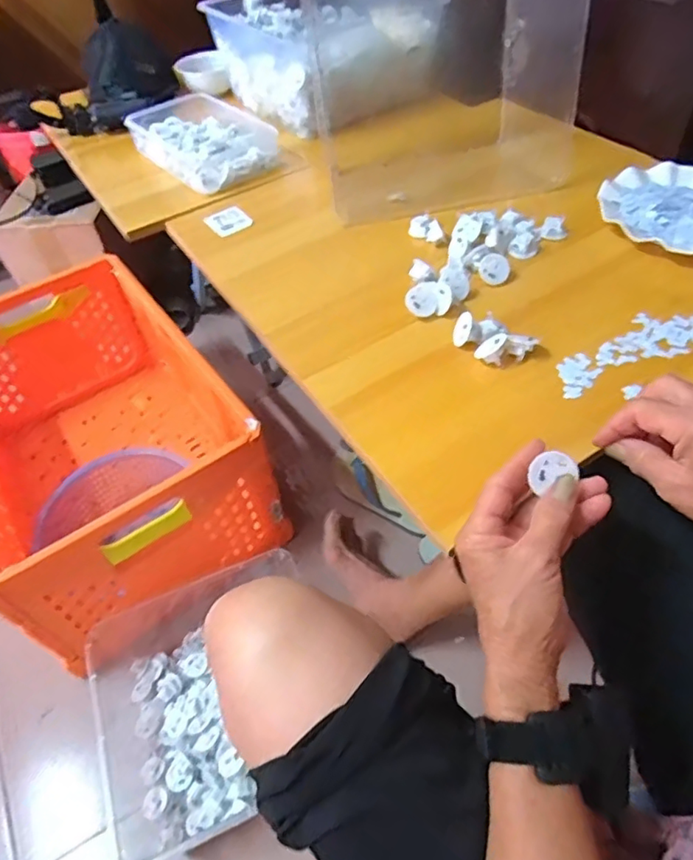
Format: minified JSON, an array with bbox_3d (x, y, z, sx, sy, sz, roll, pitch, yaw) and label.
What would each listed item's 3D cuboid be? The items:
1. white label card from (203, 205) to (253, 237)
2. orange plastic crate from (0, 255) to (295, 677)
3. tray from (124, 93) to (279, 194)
[{"bbox_3d":[-0.157,-0.278,0.745,0.051,0.004,0.056,-32,59,-15],"label":"white label card"},{"bbox_3d":[-0.435,0.016,0.984,0.393,0.293,0.626,-31,54,-19],"label":"orange plastic crate"},{"bbox_3d":[-0.218,-0.445,0.854,0.165,0.038,0.246,-37,56,-23],"label":"tray"}]

